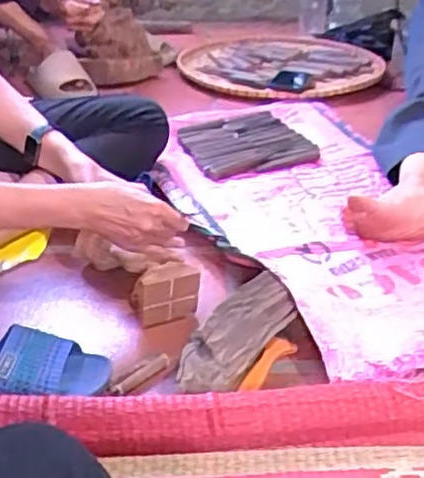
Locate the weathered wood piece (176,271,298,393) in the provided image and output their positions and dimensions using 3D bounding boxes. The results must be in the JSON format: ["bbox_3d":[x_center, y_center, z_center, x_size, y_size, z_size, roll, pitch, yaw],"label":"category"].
[{"bbox_3d":[0.029,0.108,0.748,0.066,0.055,0.182,16,34,26],"label":"weathered wood piece"}]

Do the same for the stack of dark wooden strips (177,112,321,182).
[{"bbox_3d":[0.064,-0.178,1.276,0.216,0.029,0.226,-14,33,-23],"label":"stack of dark wooden strips"}]

